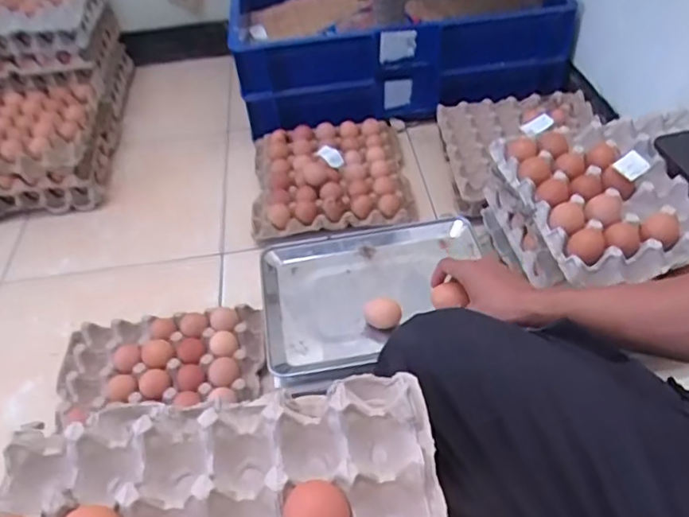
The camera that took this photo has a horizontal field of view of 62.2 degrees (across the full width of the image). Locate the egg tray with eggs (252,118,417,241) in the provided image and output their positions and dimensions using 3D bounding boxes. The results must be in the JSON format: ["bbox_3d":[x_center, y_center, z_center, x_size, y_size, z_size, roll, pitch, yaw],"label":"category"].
[{"bbox_3d":[-0.029,-0.163,1.118,0.305,0.068,0.296,-8,46,-3],"label":"egg tray with eggs"}]

